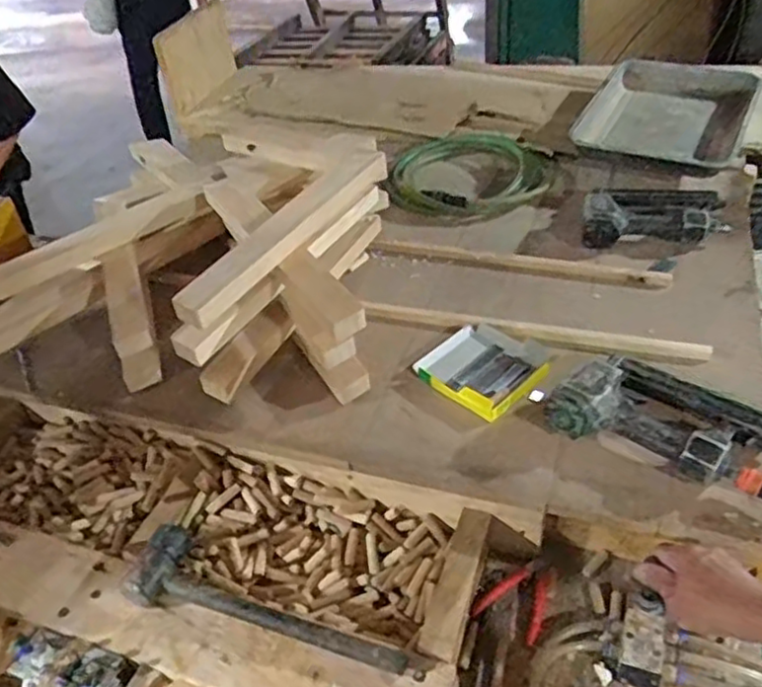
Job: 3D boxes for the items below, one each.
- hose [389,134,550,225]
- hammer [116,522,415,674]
[{"bbox_3d":[0.167,-0.340,1.335,0.305,0.043,0.359,2,40,10],"label":"hose"},{"bbox_3d":[-0.129,0.293,0.734,0.323,0.057,0.098,14,43,23],"label":"hammer"}]

